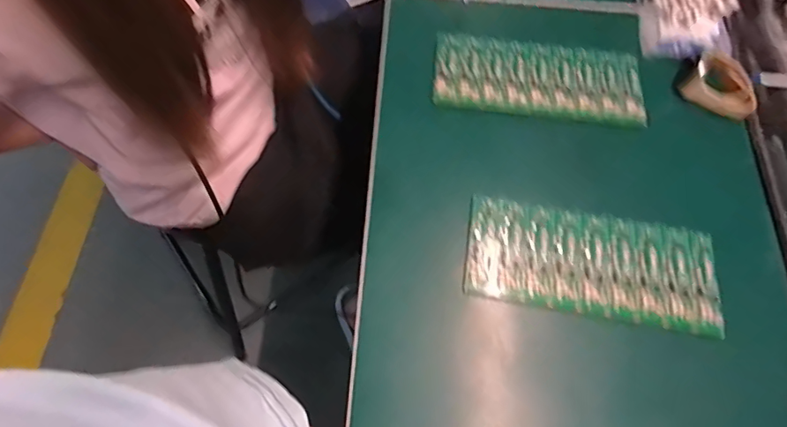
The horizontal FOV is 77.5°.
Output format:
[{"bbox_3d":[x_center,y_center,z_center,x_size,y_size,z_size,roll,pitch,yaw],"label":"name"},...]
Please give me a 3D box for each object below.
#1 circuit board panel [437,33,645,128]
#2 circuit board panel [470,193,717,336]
[{"bbox_3d":[0.135,-0.130,0.460,0.188,0.015,0.088,6,65,-1],"label":"circuit board panel"},{"bbox_3d":[0.155,0.038,0.385,0.190,0.011,0.082,10,63,3],"label":"circuit board panel"}]

